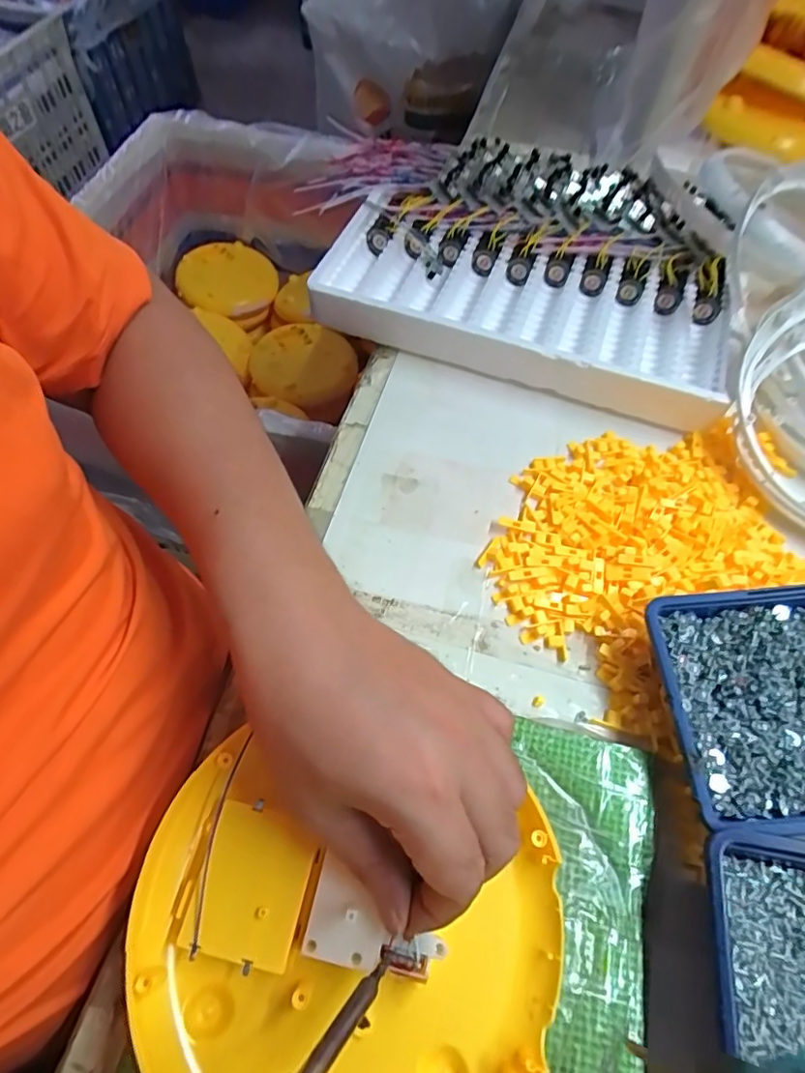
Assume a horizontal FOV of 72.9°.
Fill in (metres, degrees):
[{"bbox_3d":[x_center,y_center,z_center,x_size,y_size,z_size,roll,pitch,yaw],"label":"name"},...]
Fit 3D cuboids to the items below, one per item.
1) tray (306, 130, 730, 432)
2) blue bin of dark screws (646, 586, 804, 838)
[{"bbox_3d":[0.104,-0.245,0.483,0.360,0.061,0.250,18,62,9],"label":"tray"},{"bbox_3d":[0.213,0.090,0.287,0.140,0.046,0.120,0,60,-1],"label":"blue bin of dark screws"}]

